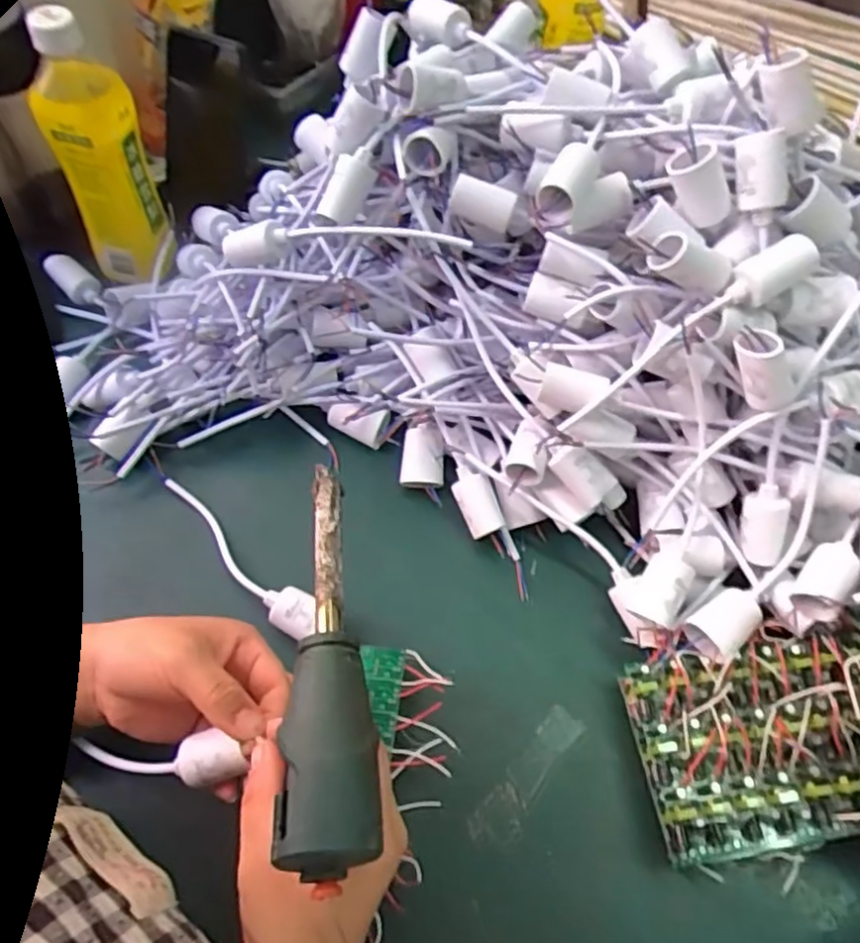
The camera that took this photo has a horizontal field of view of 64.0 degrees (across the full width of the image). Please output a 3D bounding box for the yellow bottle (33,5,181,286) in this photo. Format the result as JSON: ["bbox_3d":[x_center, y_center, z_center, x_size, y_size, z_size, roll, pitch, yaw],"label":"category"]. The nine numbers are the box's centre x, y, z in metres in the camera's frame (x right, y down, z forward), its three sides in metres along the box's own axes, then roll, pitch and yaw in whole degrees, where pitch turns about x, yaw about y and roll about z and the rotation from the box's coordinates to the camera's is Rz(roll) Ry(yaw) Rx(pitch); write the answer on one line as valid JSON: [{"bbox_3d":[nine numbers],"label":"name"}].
[{"bbox_3d":[-0.257,-0.241,0.547,0.067,0.201,0.049,-24,62,-16],"label":"yellow bottle"}]

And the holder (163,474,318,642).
[{"bbox_3d":[-0.139,0.060,0.485,0.167,0.025,0.028,37,66,19],"label":"holder"}]

